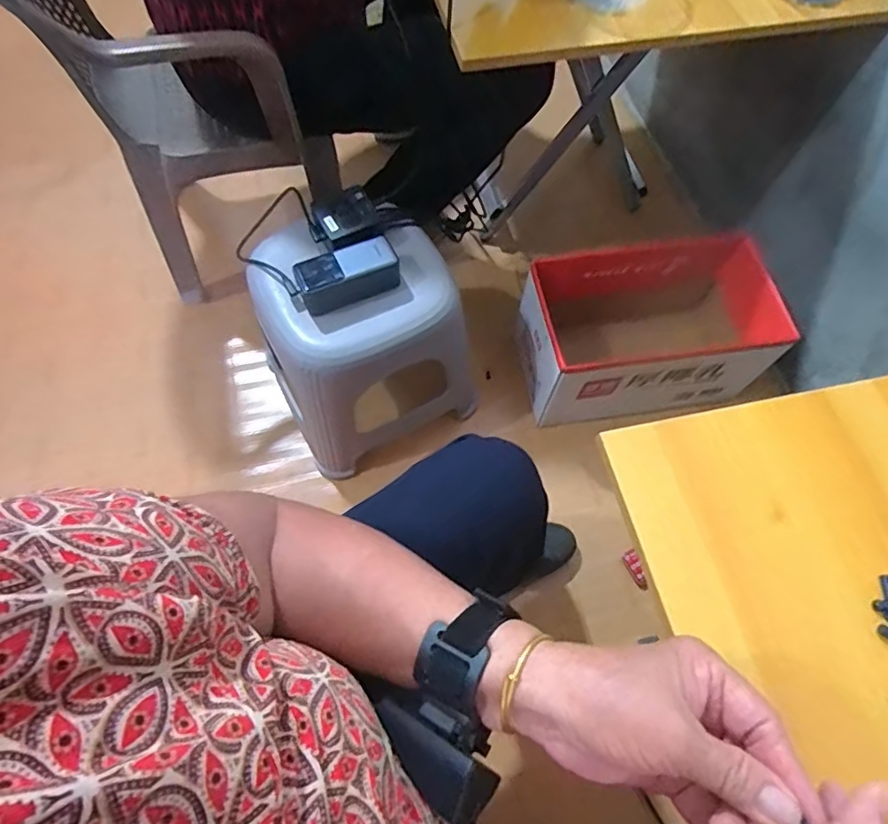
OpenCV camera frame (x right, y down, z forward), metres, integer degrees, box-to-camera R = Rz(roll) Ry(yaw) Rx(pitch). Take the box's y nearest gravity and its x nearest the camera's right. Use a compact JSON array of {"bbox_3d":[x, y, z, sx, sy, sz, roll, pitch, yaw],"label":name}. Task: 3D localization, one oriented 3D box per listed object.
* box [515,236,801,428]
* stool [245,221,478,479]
[{"bbox_3d":[0.339,-0.136,0.973,0.382,0.197,0.225,-9,65,-6],"label":"box"},{"bbox_3d":[-0.125,-0.114,0.876,0.267,0.298,0.270,-24,68,-13],"label":"stool"}]

